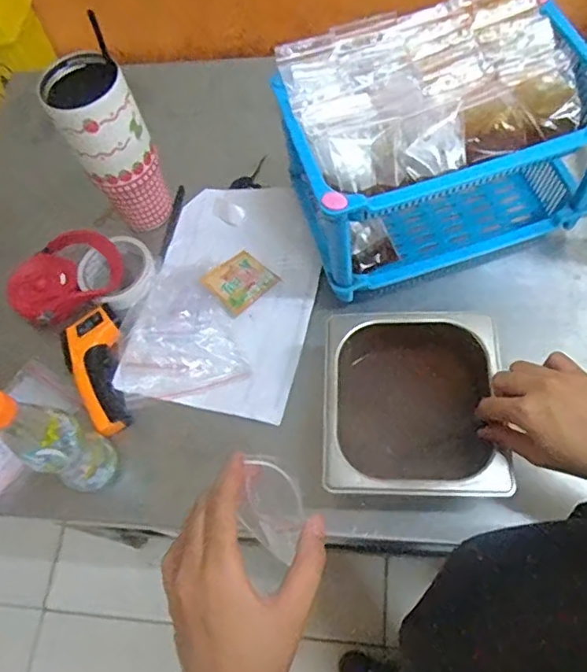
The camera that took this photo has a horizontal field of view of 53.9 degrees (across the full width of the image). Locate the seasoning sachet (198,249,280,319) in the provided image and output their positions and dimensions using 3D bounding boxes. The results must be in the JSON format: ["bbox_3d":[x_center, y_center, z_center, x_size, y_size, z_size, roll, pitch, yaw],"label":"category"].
[{"bbox_3d":[-0.067,-0.070,0.714,0.074,0.014,0.069,-41,66,-11],"label":"seasoning sachet"}]

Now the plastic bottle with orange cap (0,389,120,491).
[{"bbox_3d":[-0.227,0.101,0.544,0.052,0.195,0.056,41,77,23],"label":"plastic bottle with orange cap"}]

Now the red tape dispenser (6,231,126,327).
[{"bbox_3d":[-0.290,-0.073,0.736,0.146,0.038,0.104,-30,65,-6],"label":"red tape dispenser"}]

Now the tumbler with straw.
[{"bbox_3d":[-0.209,-0.225,0.687,0.087,0.201,0.095,-3,65,7],"label":"tumbler with straw"}]

